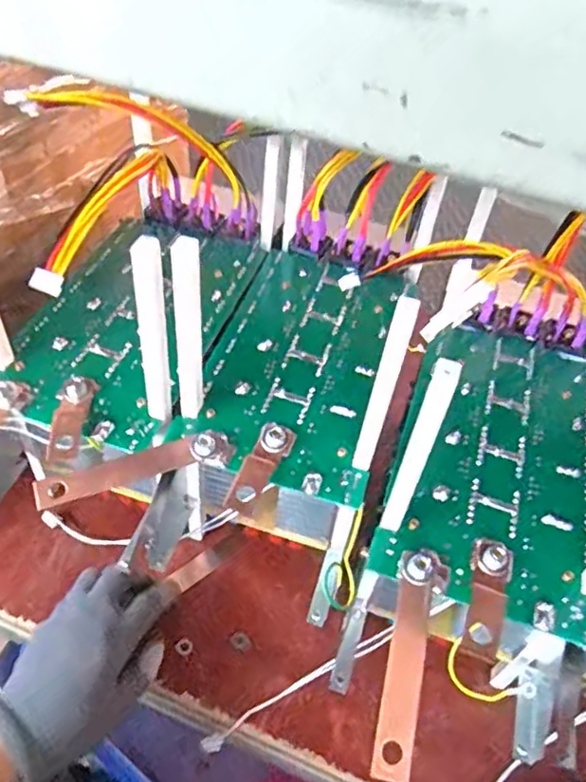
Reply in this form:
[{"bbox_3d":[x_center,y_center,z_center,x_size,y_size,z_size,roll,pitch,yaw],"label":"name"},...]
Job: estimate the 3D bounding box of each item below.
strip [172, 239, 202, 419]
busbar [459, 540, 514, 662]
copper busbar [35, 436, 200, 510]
[{"bbox_3d":[-0.062,-0.032,0.362,0.014,0.126,0.016,5,48,-2],"label":"strip"},{"bbox_3d":[0.106,0.110,0.331,0.022,0.012,0.068,18,49,9],"label":"busbar"},{"bbox_3d":[-0.107,0.049,0.374,0.095,0.004,0.017,-16,77,-16],"label":"copper busbar"}]

